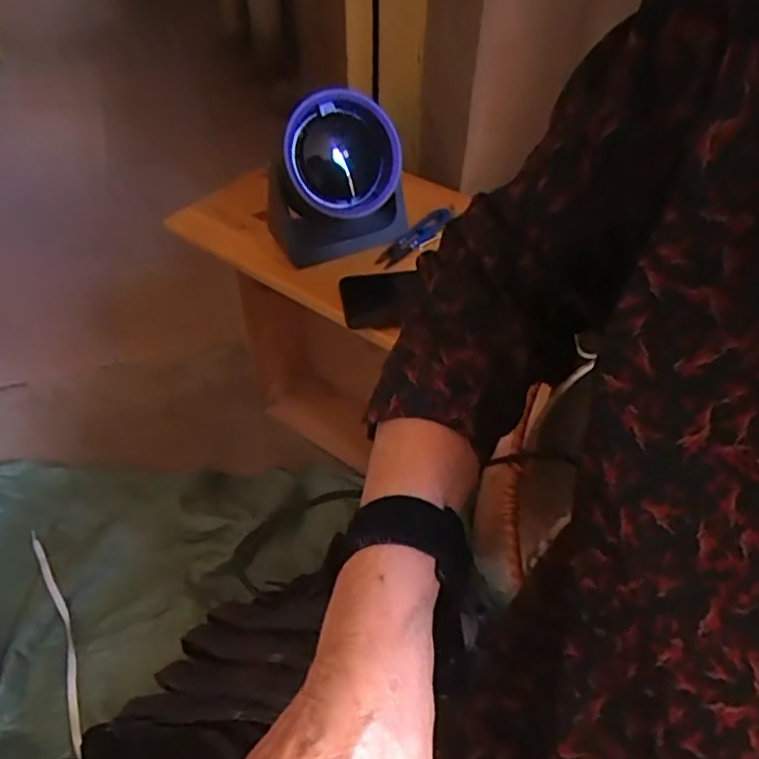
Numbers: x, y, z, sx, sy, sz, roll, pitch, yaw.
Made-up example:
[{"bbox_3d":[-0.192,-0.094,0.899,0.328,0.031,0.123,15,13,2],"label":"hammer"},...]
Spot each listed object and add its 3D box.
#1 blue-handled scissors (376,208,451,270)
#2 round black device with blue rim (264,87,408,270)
[{"bbox_3d":[0.043,-0.159,0.713,0.039,0.020,0.114,28,51,26],"label":"blue-handled scissors"},{"bbox_3d":[-0.047,-0.216,0.668,0.144,0.155,0.098,-8,45,-8],"label":"round black device with blue rim"}]

